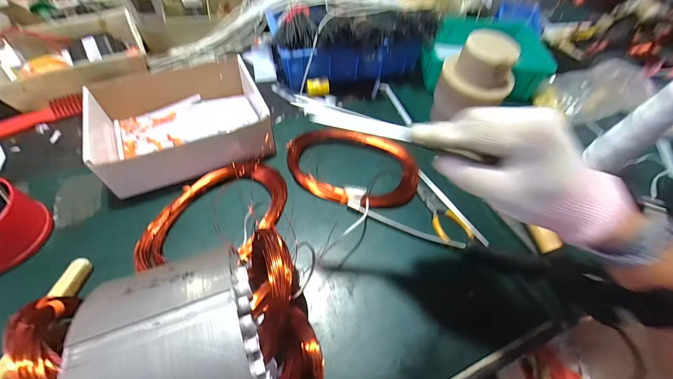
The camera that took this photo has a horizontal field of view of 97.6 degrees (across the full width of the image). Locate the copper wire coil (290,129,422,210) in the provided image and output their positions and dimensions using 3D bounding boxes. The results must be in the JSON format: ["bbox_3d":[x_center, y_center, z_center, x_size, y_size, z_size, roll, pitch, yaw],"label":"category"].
[{"bbox_3d":[0.024,-0.039,0.473,0.217,0.029,0.130,20,56,9],"label":"copper wire coil"}]

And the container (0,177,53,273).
[{"bbox_3d":[-0.424,0.049,0.359,0.088,0.063,0.104,29,58,15],"label":"container"}]

